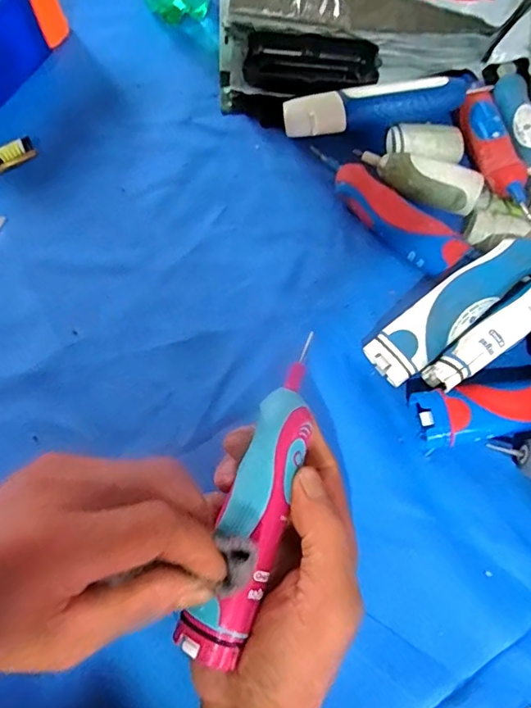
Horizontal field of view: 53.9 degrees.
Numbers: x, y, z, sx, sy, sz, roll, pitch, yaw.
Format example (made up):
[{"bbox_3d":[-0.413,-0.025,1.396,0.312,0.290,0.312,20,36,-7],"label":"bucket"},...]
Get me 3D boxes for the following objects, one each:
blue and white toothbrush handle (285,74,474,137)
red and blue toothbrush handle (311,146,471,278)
[{"bbox_3d":[0.088,-0.198,0.412,0.145,0.037,0.035,-2,69,-3],"label":"blue and white toothbrush handle"},{"bbox_3d":[0.088,-0.110,0.393,0.031,0.026,0.137,-39,75,-15],"label":"red and blue toothbrush handle"}]

